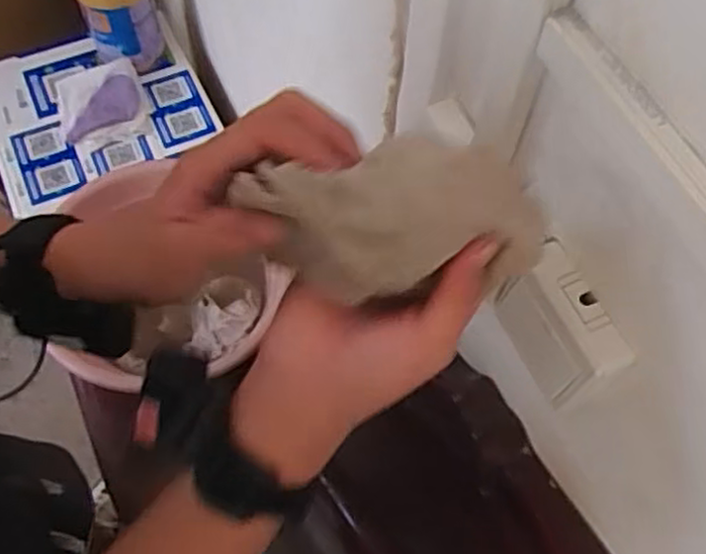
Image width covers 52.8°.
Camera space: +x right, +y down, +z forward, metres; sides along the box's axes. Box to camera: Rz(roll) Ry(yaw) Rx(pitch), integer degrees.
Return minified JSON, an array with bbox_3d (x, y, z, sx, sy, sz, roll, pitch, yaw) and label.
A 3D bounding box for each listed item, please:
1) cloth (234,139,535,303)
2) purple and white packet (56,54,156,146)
[{"bbox_3d":[0.015,-0.024,0.326,0.137,0.065,0.058,1,63,-2],"label":"cloth"},{"bbox_3d":[-0.448,-0.310,1.274,0.151,0.045,0.140,-13,64,-9],"label":"purple and white packet"}]

